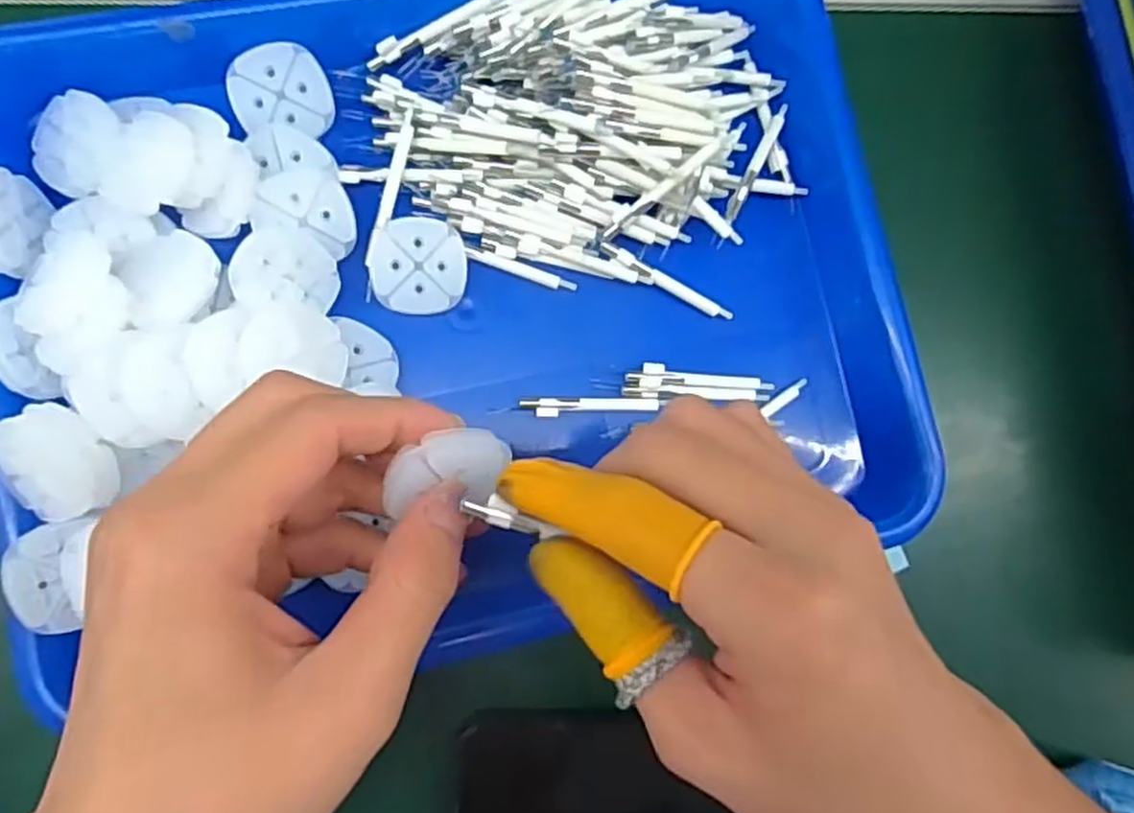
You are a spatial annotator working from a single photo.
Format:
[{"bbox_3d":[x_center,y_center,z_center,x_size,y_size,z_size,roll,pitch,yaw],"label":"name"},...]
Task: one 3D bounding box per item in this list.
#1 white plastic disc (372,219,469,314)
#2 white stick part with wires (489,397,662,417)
[{"bbox_3d":[-0.055,-0.053,0.283,0.034,0.005,0.035,1,84,-7],"label":"white plastic disc"},{"bbox_3d":[0.004,0.000,0.291,0.066,0.004,0.007,-1,84,-7],"label":"white stick part with wires"}]

